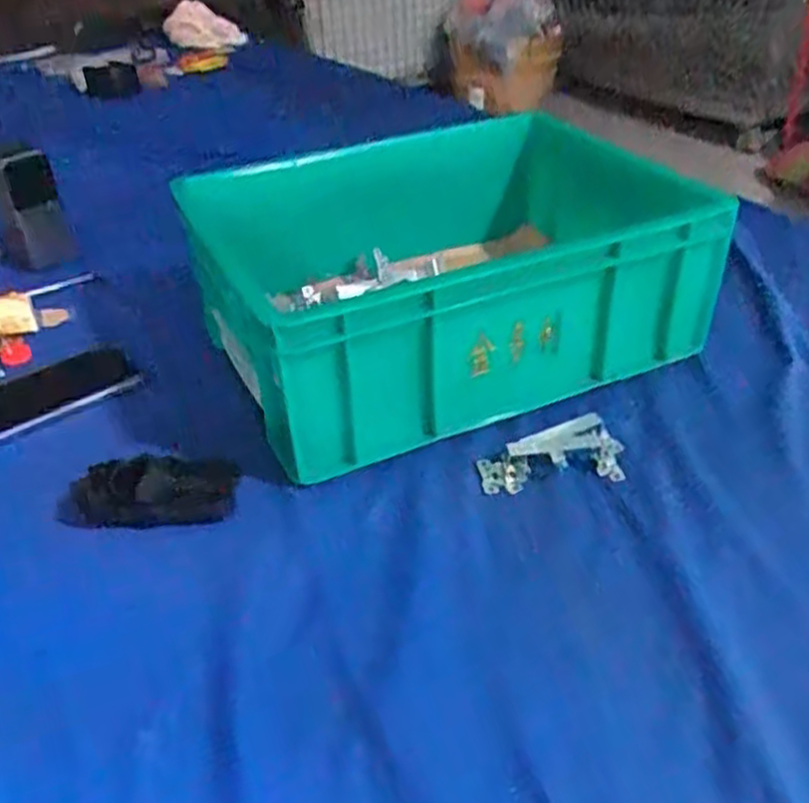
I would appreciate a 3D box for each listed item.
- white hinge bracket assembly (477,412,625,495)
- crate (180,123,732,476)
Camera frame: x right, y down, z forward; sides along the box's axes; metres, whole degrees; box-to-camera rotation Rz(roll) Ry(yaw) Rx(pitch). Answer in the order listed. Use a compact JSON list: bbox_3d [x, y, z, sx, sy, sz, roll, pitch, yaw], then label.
[{"bbox_3d":[0.113,0.041,0.598,0.110,0.027,0.047,-14,37,-17],"label":"white hinge bracket assembly"},{"bbox_3d":[0.042,-0.127,0.739,0.397,0.153,0.323,-17,39,-18],"label":"crate"}]

